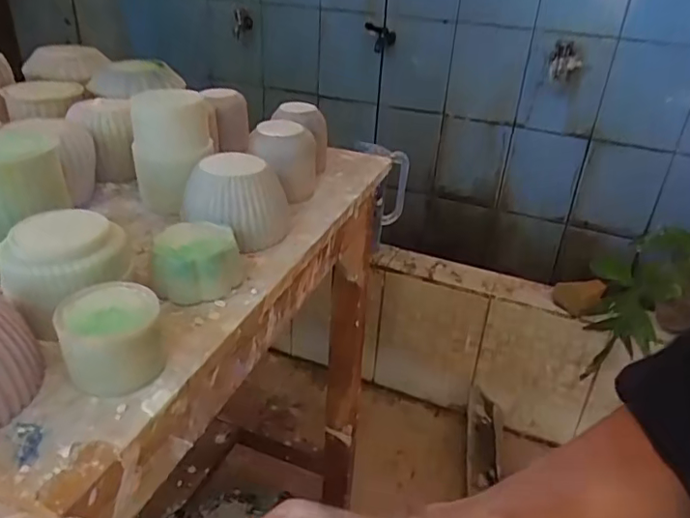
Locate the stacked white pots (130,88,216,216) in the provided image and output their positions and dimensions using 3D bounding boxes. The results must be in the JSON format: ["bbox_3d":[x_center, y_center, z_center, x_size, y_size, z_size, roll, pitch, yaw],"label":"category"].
[{"bbox_3d":[-0.184,-0.122,0.600,0.074,0.115,0.093,4,30,1],"label":"stacked white pots"}]

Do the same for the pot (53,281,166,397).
[{"bbox_3d":[-0.158,0.054,0.373,0.062,0.048,0.063,-7,31,-16],"label":"pot"}]

